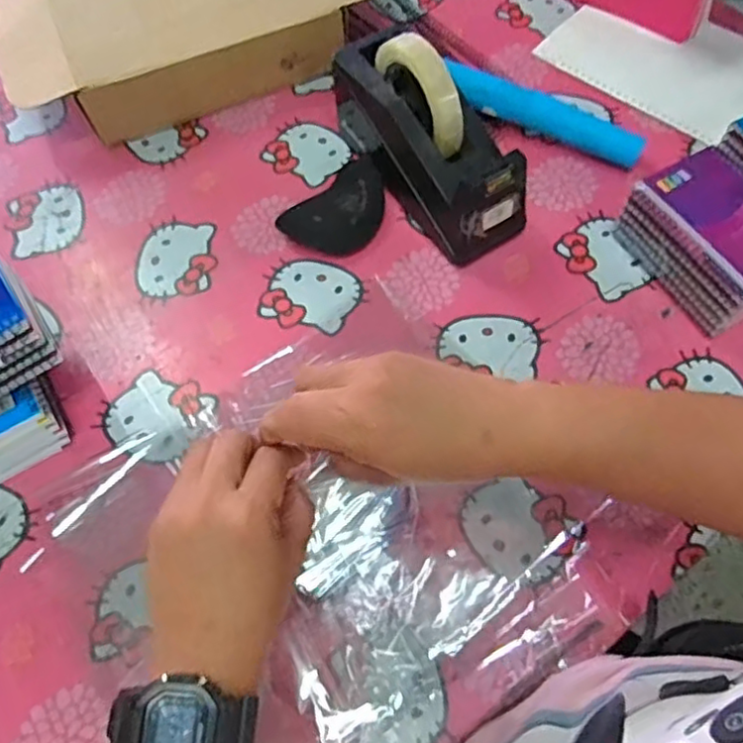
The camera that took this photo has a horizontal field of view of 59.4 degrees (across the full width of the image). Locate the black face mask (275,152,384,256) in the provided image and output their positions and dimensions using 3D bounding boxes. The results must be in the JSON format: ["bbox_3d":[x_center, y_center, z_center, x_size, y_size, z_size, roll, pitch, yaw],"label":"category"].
[{"bbox_3d":[-0.022,-0.147,0.586,0.108,0.032,0.063,-42,69,-17],"label":"black face mask"}]

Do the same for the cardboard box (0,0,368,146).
[{"bbox_3d":[-0.184,-0.363,0.679,0.370,0.080,0.217,-22,65,-8],"label":"cardboard box"}]

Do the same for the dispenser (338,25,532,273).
[{"bbox_3d":[0.048,-0.203,0.559,0.072,0.128,0.201,-31,66,-12],"label":"dispenser"}]

